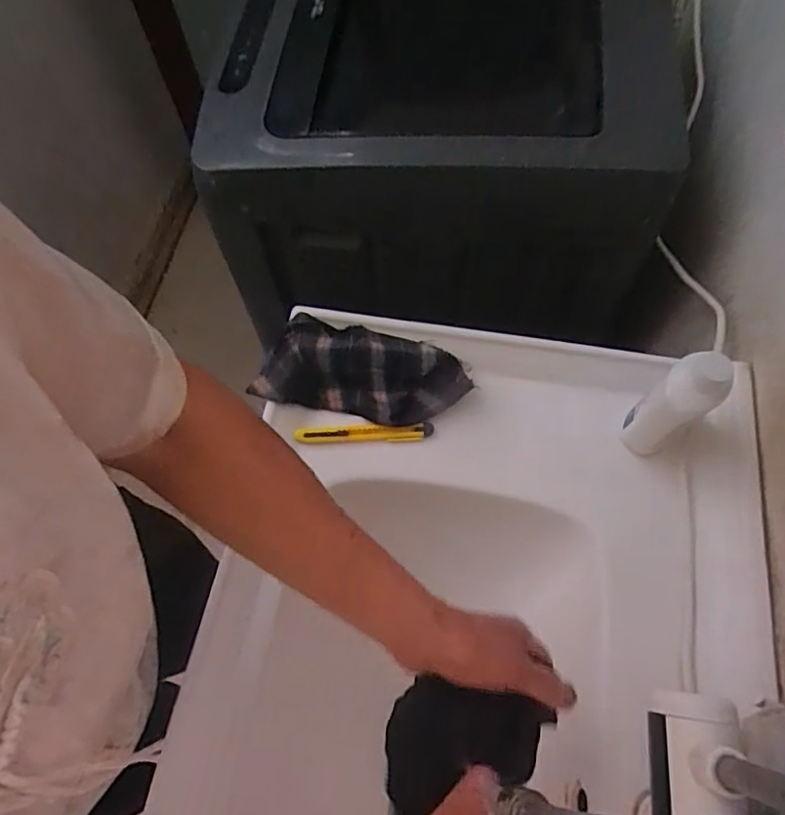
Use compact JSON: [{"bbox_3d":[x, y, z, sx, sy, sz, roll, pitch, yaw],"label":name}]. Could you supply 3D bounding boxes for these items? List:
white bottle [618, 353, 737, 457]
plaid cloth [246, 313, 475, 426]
[{"bbox_3d":[0.255,-0.002,0.508,0.060,0.127,0.047,-40,71,-15],"label":"white bottle"},{"bbox_3d":[-0.028,-0.037,0.579,0.210,0.040,0.100,9,66,5],"label":"plaid cloth"}]

